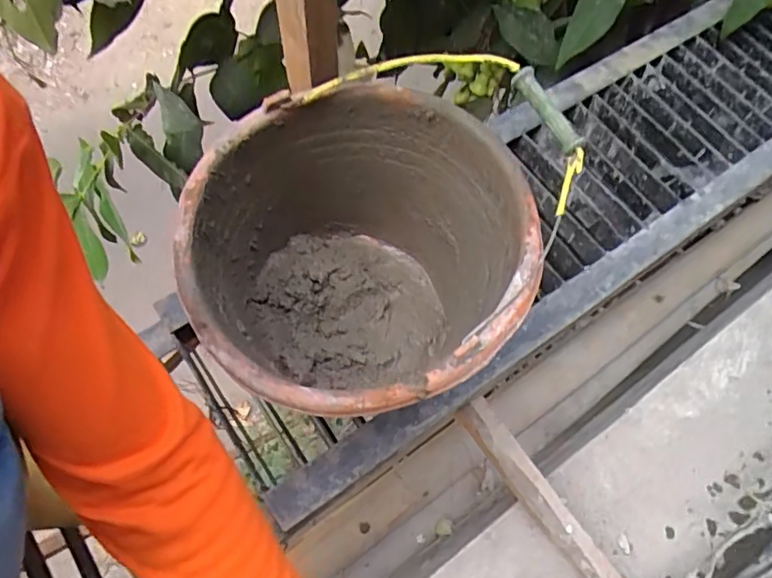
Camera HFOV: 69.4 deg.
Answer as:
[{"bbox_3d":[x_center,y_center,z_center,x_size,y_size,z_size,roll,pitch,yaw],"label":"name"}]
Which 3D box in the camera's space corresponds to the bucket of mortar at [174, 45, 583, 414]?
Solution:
[{"bbox_3d":[-0.010,-0.020,0.506,0.252,0.236,0.307,41,69,14],"label":"bucket of mortar"}]

